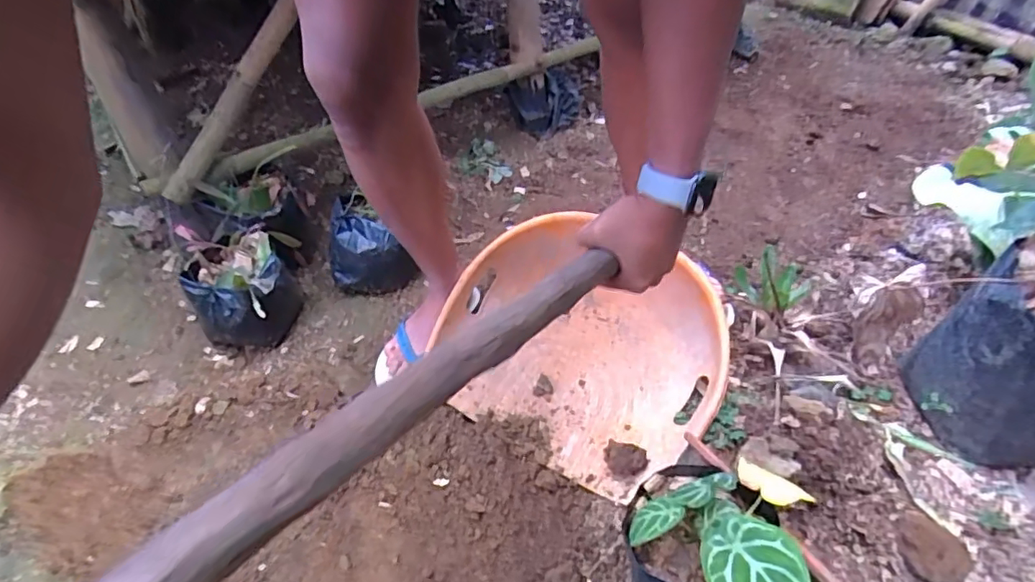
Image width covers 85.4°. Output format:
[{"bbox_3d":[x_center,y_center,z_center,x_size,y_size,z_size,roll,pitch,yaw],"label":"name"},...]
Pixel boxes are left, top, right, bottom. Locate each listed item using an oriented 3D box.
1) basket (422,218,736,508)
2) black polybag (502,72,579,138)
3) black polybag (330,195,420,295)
[{"bbox_3d":[0.096,0.081,0.876,0.428,0.150,0.368,21,54,19],"label":"basket"},{"bbox_3d":[0.063,-0.458,1.378,0.183,0.133,0.106,-1,50,1],"label":"black polybag"},{"bbox_3d":[-0.261,-0.065,0.987,0.142,0.134,0.113,17,52,15],"label":"black polybag"}]

